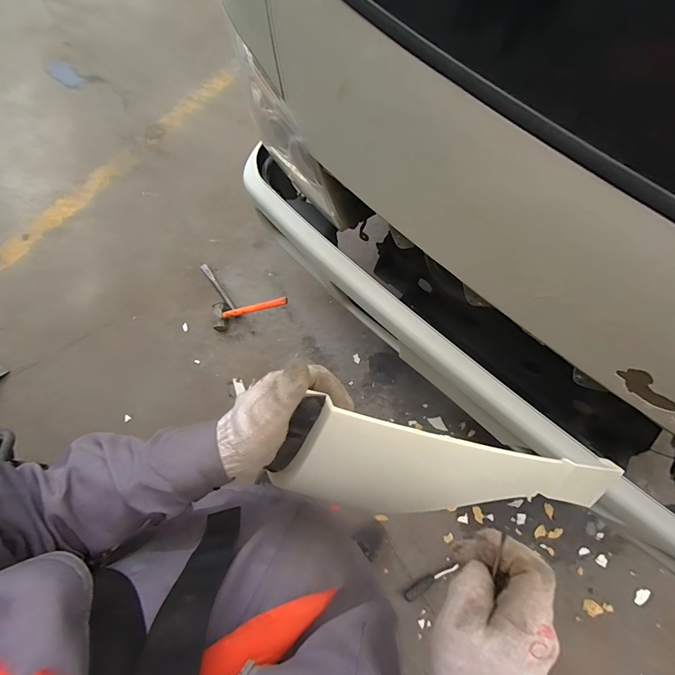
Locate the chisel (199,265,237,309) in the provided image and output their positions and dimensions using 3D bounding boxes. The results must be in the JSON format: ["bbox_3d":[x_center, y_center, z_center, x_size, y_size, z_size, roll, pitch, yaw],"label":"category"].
[{"bbox_3d":[-0.489,-0.212,1.574,0.026,0.019,0.237,-37,74,-12],"label":"chisel"}]

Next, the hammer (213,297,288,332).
[{"bbox_3d":[-0.350,-0.124,1.513,0.305,0.102,0.118,-17,72,-6],"label":"hammer"}]

